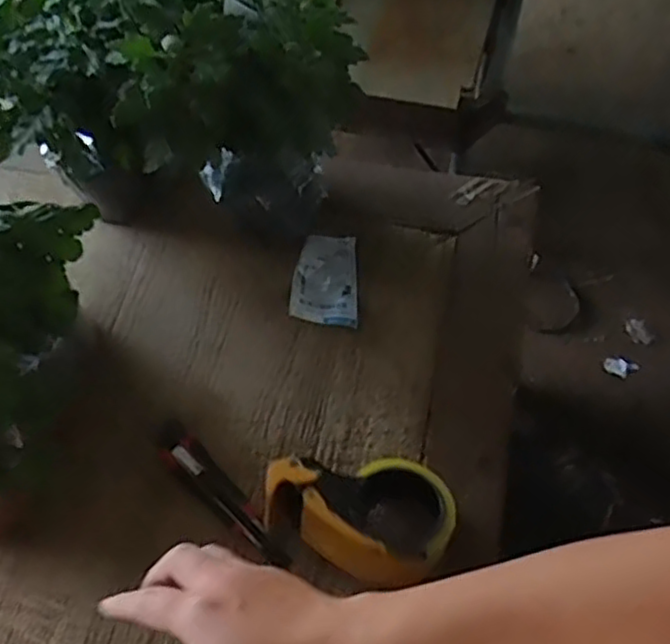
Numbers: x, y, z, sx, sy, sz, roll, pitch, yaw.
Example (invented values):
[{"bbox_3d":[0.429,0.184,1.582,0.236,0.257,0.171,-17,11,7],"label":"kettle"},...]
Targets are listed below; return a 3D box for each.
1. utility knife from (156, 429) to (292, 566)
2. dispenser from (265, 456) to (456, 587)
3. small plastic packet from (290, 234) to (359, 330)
[{"bbox_3d":[-0.112,0.183,0.720,0.039,0.008,0.168,-40,68,-17],"label":"utility knife"},{"bbox_3d":[0.025,0.175,0.681,0.171,0.079,0.118,27,67,15],"label":"dispenser"},{"bbox_3d":[-0.012,-0.050,0.817,0.072,0.013,0.119,0,62,1],"label":"small plastic packet"}]

